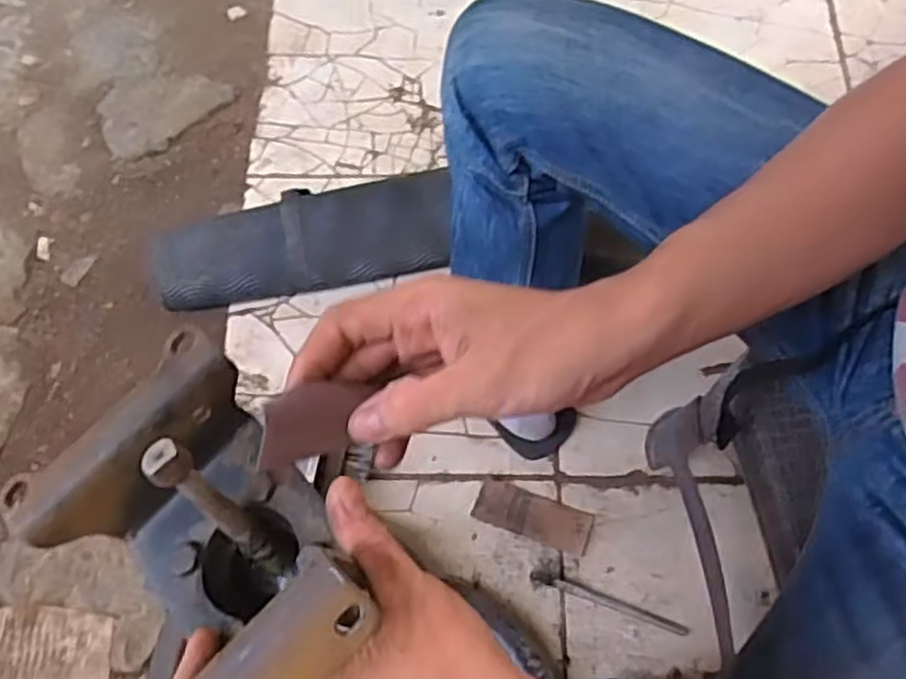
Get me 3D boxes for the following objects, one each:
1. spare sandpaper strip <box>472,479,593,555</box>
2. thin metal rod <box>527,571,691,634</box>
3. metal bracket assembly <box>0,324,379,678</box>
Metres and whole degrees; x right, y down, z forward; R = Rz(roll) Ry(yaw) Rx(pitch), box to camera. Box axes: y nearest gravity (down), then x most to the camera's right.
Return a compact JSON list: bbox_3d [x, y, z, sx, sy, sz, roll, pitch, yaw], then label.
[{"bbox_3d":[0.089,0.197,0.856,0.129,0.004,0.047,19,71,9],"label":"spare sandpaper strip"},{"bbox_3d":[0.164,0.277,0.810,0.167,0.006,0.015,17,71,8],"label":"thin metal rod"},{"bbox_3d":[-0.086,0.088,0.322,0.154,0.094,0.106,33,79,32],"label":"metal bracket assembly"}]

